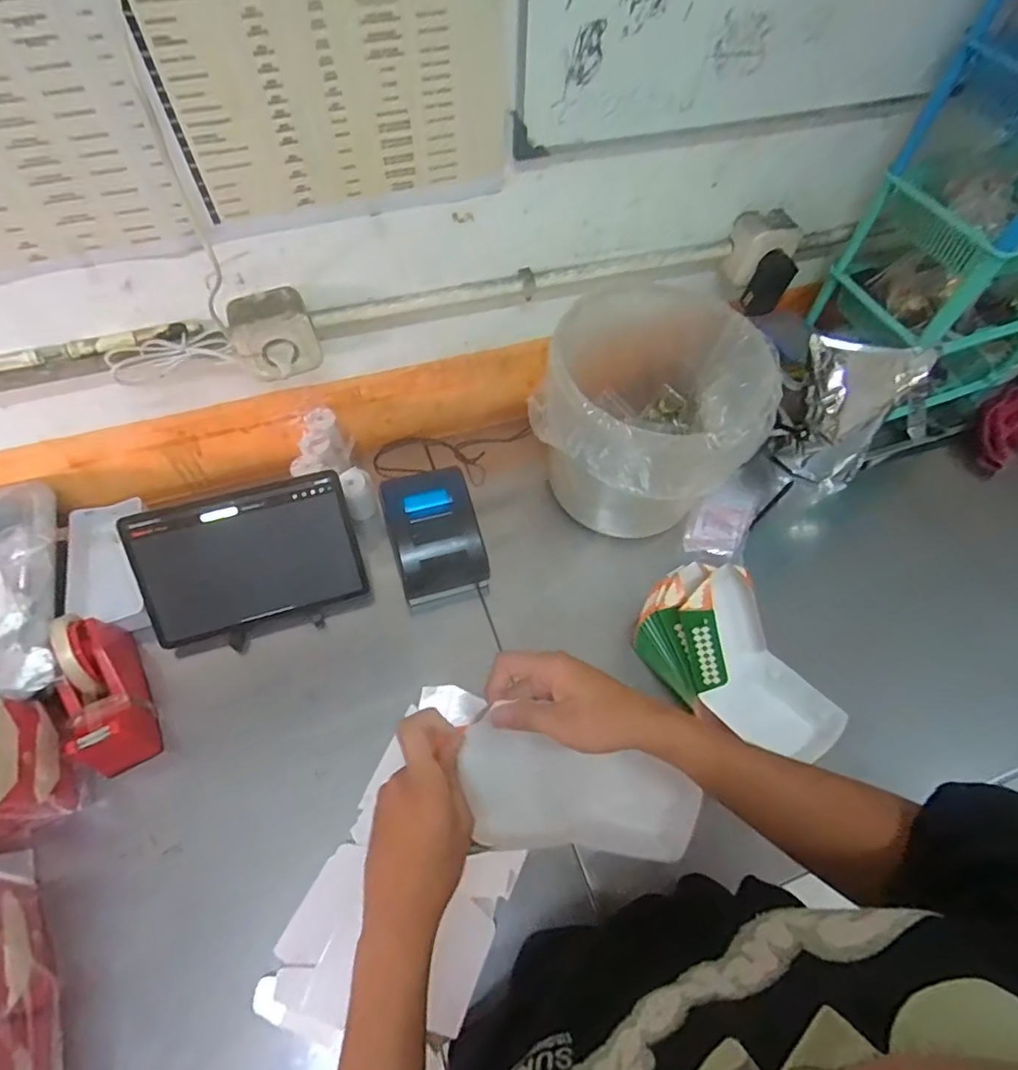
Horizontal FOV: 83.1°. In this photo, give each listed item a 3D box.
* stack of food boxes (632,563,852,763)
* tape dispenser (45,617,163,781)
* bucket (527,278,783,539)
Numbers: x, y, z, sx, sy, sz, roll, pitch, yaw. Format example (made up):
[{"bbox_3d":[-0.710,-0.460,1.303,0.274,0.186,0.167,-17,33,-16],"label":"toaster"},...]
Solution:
[{"bbox_3d":[0.248,0.155,0.647,0.110,0.155,0.237,-30,65,-19],"label":"stack of food boxes"},{"bbox_3d":[-0.448,0.177,0.630,0.066,0.105,0.168,-26,64,-18],"label":"tape dispenser"},{"bbox_3d":[0.174,-0.149,0.758,0.258,0.236,0.251,2,59,-3],"label":"bucket"}]

